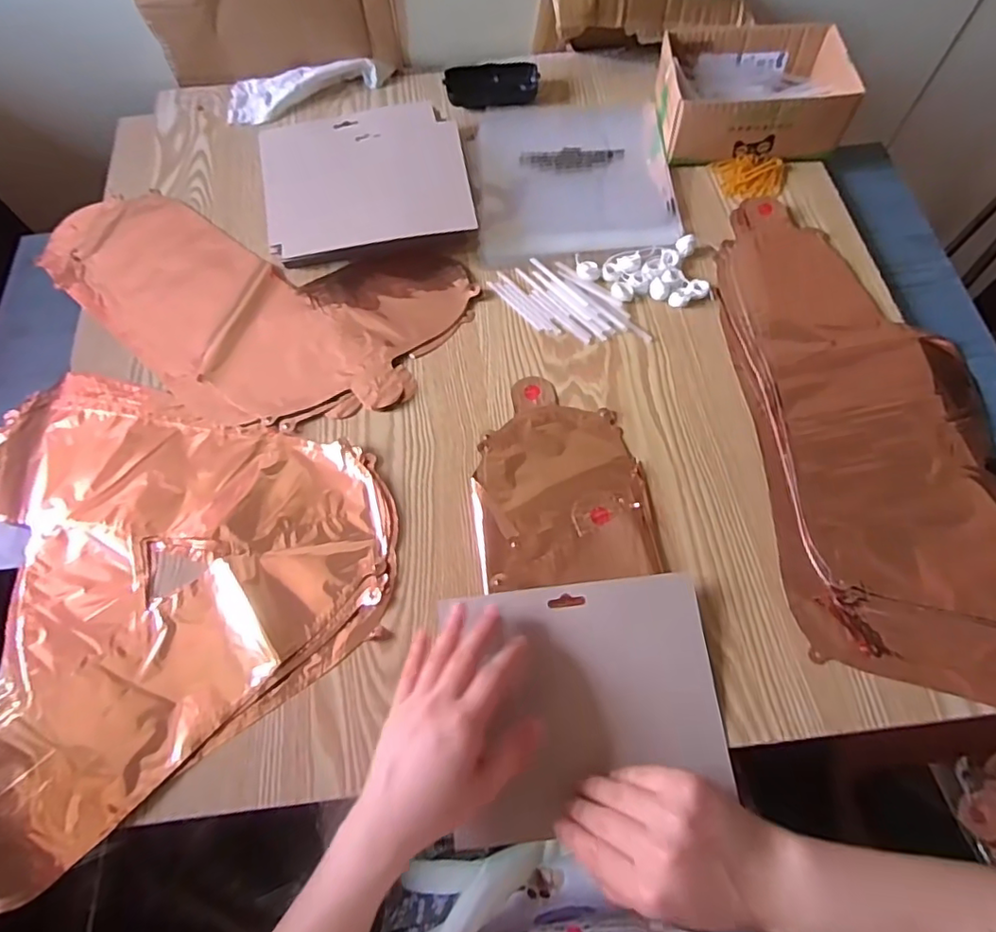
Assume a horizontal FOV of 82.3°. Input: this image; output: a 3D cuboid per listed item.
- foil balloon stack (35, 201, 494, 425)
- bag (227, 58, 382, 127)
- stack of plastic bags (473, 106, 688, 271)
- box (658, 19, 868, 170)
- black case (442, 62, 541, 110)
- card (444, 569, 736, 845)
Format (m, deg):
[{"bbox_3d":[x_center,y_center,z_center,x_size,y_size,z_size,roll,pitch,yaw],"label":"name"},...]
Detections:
[{"bbox_3d":[-0.269,-0.158,0.568,0.453,0.008,0.222,14,67,9],"label":"foil balloon stack"},{"bbox_3d":[-0.235,-0.451,0.679,0.176,0.029,0.070,-7,65,0],"label":"bag"},{"bbox_3d":[0.081,-0.320,0.621,0.207,0.011,0.228,-5,65,1],"label":"stack of plastic bags"},{"bbox_3d":[0.269,-0.397,0.613,0.177,0.067,0.133,-2,66,2],"label":"box"},{"bbox_3d":[-0.006,-0.448,0.669,0.108,0.034,0.044,-11,65,-2],"label":"black case"},{"bbox_3d":[0.064,0.166,0.409,0.184,0.009,0.159,-5,70,-5],"label":"card"}]

